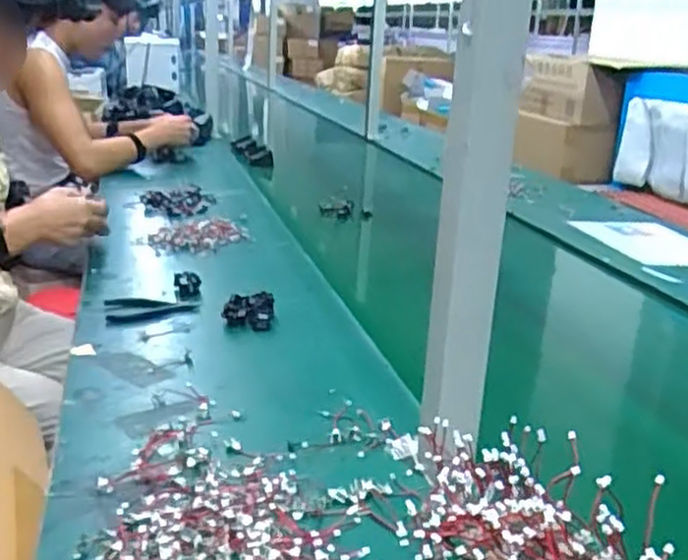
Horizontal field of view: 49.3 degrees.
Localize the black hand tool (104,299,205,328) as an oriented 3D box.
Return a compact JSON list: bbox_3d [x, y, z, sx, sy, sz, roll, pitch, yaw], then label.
[{"bbox_3d":[-0.244,0.037,0.963,0.118,0.014,0.076,-7,21,-12],"label":"black hand tool"}]

